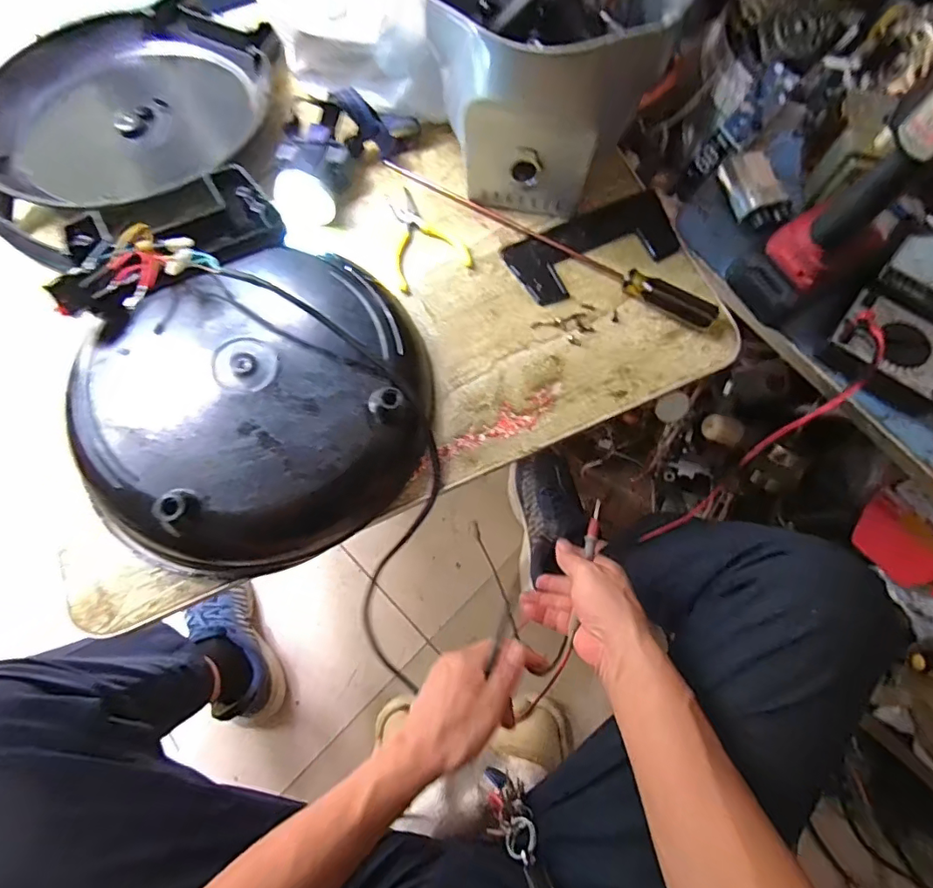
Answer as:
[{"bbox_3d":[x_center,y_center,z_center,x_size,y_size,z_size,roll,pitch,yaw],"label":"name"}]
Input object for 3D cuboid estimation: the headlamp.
[{"bbox_3d":[-0.125,-0.299,0.540,0.145,0.058,0.135,-2,76,0],"label":"headlamp"}]

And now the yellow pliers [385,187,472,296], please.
[{"bbox_3d":[-0.052,-0.218,0.538,0.079,0.005,0.114,-25,77,-6],"label":"yellow pliers"}]

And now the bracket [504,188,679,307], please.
[{"bbox_3d":[0.130,-0.205,0.538,0.174,0.008,0.082,-24,77,-6],"label":"bracket"}]

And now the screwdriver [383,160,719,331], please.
[{"bbox_3d":[0.075,-0.217,0.523,0.377,0.031,0.023,32,78,8],"label":"screwdriver"}]

